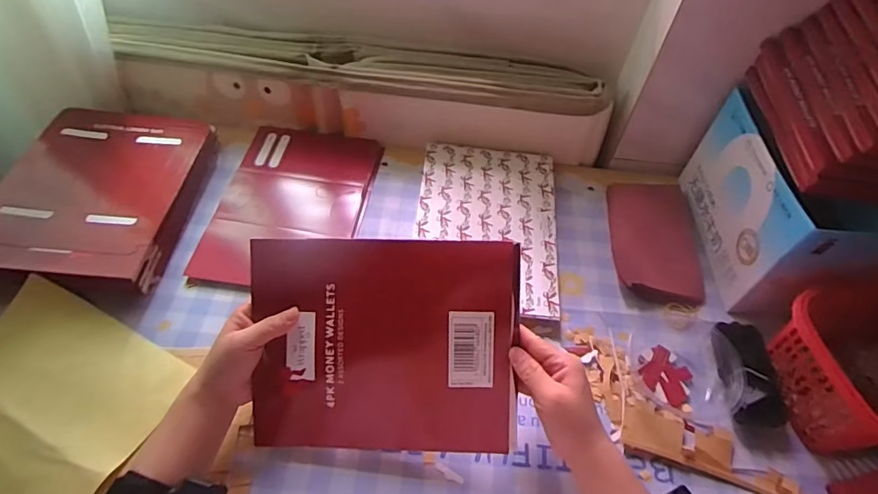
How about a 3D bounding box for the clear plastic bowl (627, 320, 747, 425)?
[{"bbox_3d":[0.270,0.120,0.532,0.113,0.038,0.121,2,54,-3],"label":"clear plastic bowl"}]

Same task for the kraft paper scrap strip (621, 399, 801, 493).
[{"bbox_3d":[0.275,0.204,0.486,0.183,0.013,0.048,17,55,8],"label":"kraft paper scrap strip"}]

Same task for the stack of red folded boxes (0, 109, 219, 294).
[{"bbox_3d":[-0.417,-0.073,0.615,0.219,0.048,0.280,7,54,1],"label":"stack of red folded boxes"}]

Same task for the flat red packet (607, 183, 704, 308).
[{"bbox_3d":[0.285,-0.013,0.653,0.112,0.010,0.193,6,54,0],"label":"flat red packet"}]

